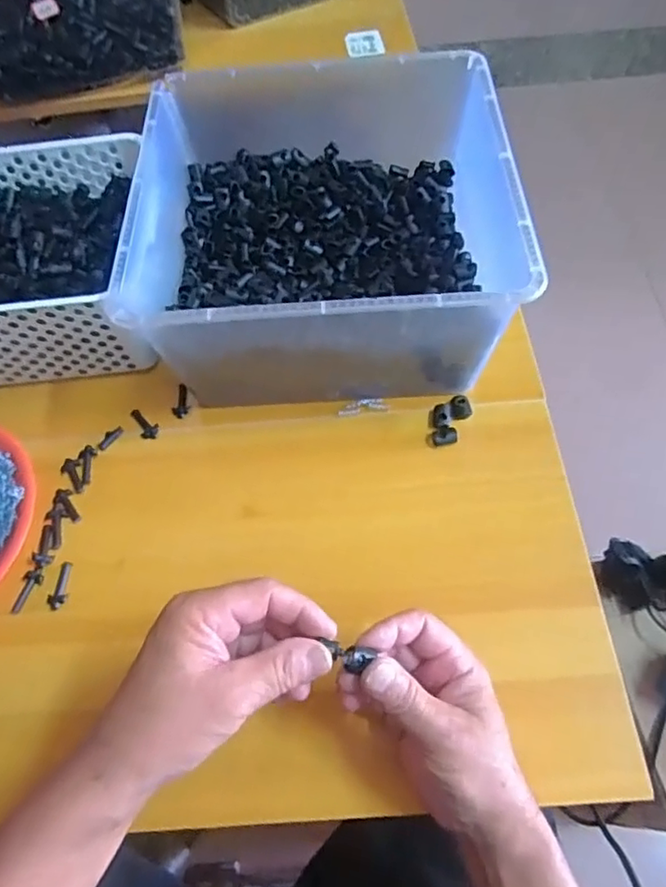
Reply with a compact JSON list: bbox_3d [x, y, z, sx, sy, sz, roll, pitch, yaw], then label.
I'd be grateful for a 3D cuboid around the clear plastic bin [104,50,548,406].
[{"bbox_3d":[-0.006,-0.181,0.526,0.292,0.139,0.292,-3,60,2],"label":"clear plastic bin"}]

